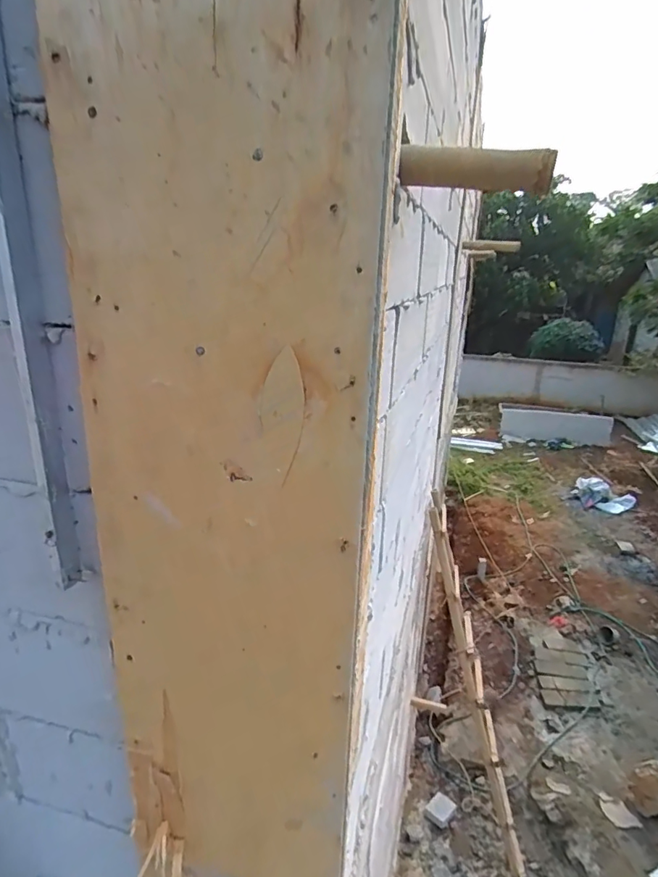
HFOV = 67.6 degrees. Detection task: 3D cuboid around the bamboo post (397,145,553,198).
[{"bbox_3d":[0.229,-0.421,0.770,0.233,0.054,0.058,1,19,2],"label":"bamboo post"}]

